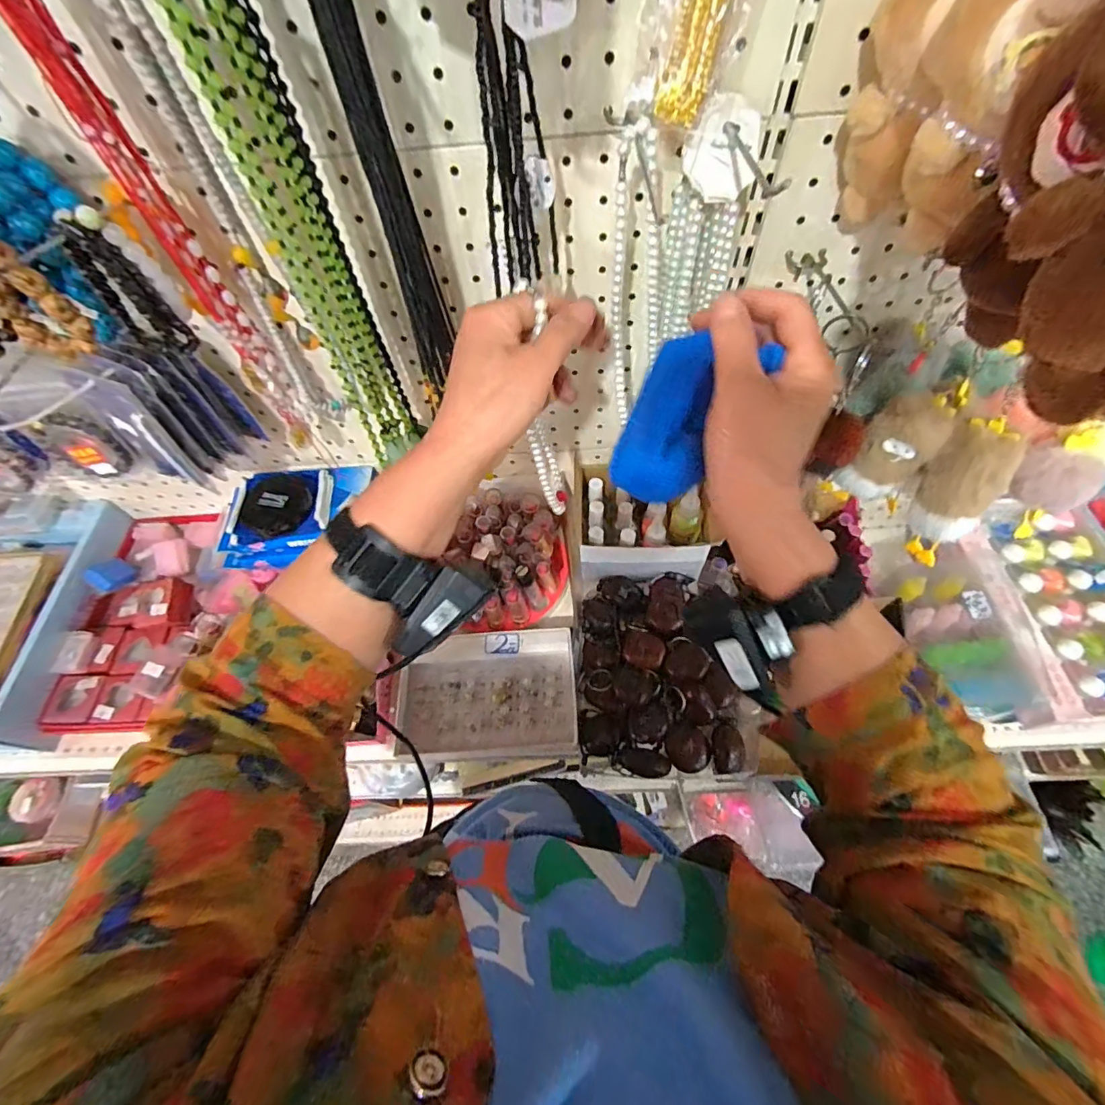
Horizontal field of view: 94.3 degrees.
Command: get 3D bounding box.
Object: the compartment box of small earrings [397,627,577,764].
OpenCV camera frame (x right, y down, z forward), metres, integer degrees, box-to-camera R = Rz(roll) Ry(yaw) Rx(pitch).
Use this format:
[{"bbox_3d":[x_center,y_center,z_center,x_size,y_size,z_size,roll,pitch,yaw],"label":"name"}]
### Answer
[{"bbox_3d":[-0.069,0.149,0.541,0.183,0.036,0.121,-5,59,1],"label":"compartment box of small earrings"}]

